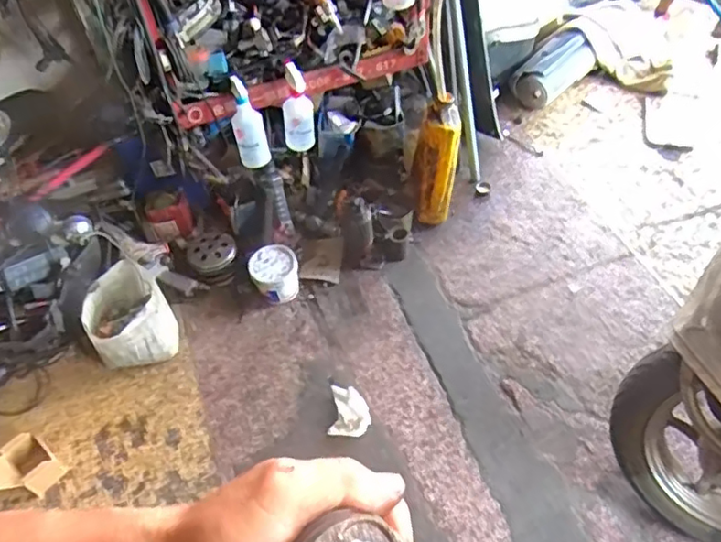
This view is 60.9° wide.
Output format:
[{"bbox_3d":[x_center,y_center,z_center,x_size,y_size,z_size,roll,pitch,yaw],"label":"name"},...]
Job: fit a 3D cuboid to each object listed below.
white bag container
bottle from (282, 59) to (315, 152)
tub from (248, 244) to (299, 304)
[{"bbox_3d":[-0.528,0.128,1.430,0.179,0.228,0.184,-31,55,-18],"label":"white bag container"},{"bbox_3d":[-0.156,-0.402,1.519,0.077,0.229,0.061,-1,28,5],"label":"bottle"},{"bbox_3d":[-0.215,0.011,1.565,0.121,0.106,0.117,-3,51,3],"label":"tub"}]

